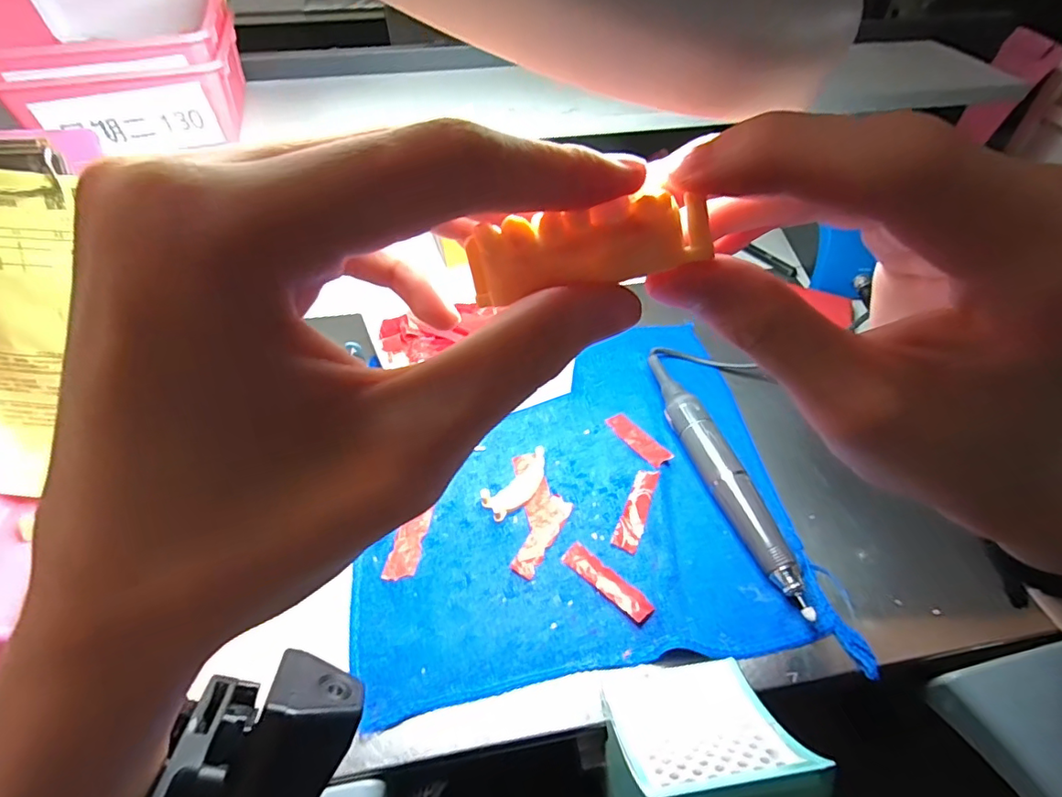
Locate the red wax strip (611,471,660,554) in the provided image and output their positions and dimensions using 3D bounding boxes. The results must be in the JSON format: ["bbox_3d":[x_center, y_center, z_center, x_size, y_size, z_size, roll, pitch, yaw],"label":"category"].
[{"bbox_3d":[0.070,0.072,0.352,0.016,0.009,0.058,18,50,16],"label":"red wax strip"}]

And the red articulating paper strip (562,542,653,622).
[{"bbox_3d":[0.046,0.110,0.322,0.059,0.004,0.016,34,50,29],"label":"red articulating paper strip"}]

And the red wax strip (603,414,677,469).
[{"bbox_3d":[0.080,0.029,0.396,0.019,0.005,0.058,-32,44,-15],"label":"red wax strip"}]

